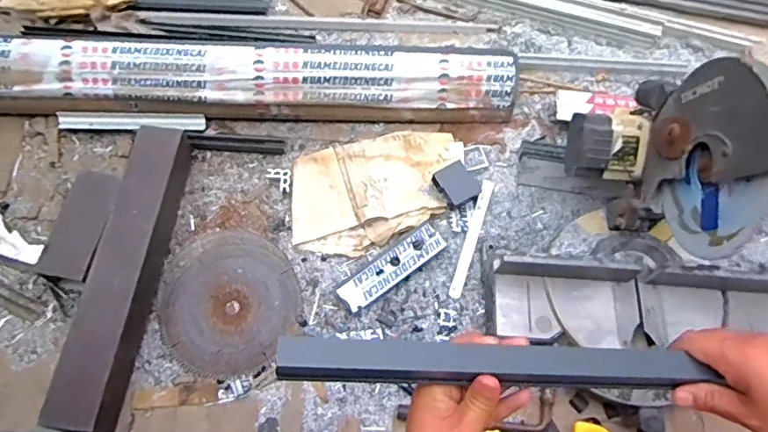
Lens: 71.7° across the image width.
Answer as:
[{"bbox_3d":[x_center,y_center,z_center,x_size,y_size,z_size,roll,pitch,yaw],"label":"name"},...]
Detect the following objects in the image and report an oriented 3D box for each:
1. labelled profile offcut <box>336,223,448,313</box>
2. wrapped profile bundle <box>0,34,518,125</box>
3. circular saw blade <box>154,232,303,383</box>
[{"bbox_3d":[0.013,0.091,0.959,0.209,0.034,0.062,-34,73,-15],"label":"labelled profile offcut"},{"bbox_3d":[-0.264,-0.263,1.035,1.022,0.111,0.122,0,68,-2],"label":"wrapped profile bundle"},{"bbox_3d":[-0.275,0.148,0.942,0.232,0.009,0.259,-30,70,-15],"label":"circular saw blade"}]

